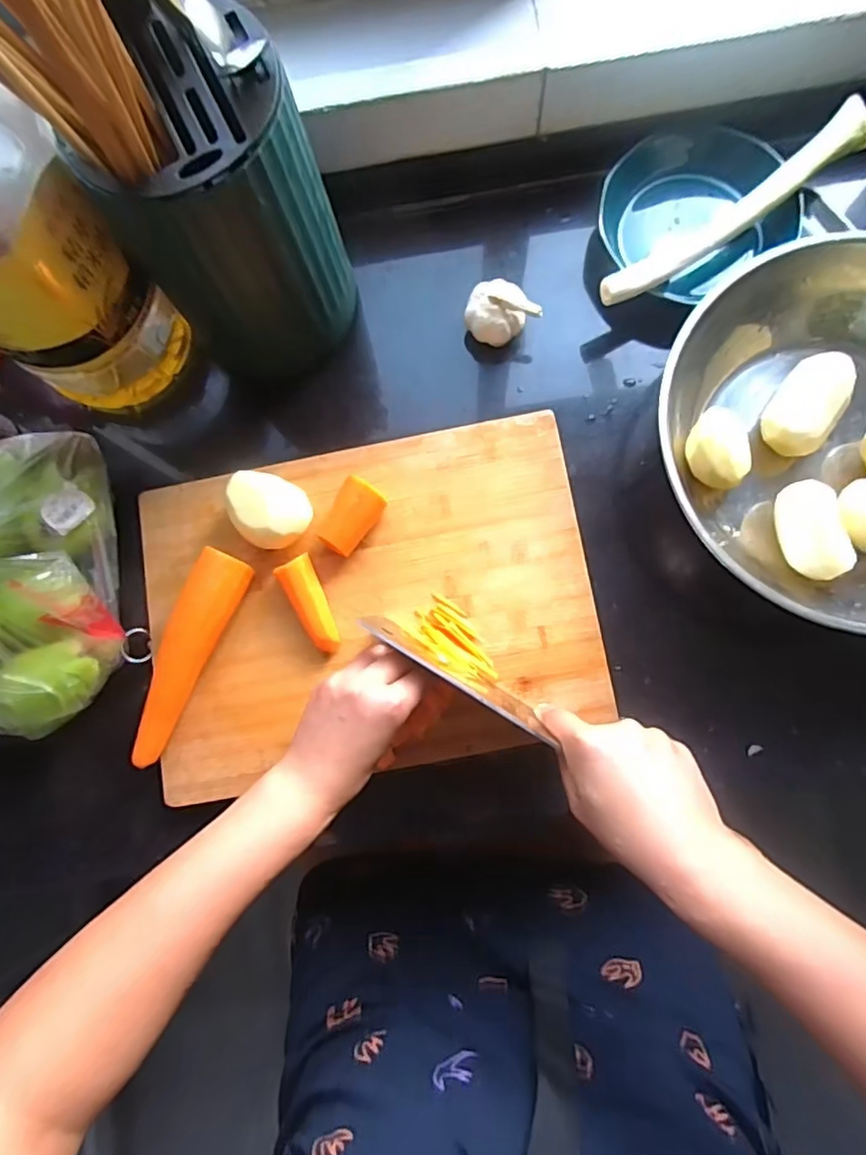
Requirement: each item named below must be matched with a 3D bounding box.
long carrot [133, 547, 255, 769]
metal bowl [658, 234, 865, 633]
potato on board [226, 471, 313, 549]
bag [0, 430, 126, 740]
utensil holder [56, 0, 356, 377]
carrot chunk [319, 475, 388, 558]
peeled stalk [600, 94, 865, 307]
[{"bbox_3d":[-0.200,0.063,0.465,0.043,0.043,0.175,27,84,7],"label":"long carrot"},{"bbox_3d":[0.332,-0.108,0.468,0.295,0.080,0.297,-1,81,3],"label":"metal bowl"},{"bbox_3d":[-0.137,-0.055,0.482,0.072,0.041,0.058,25,84,7],"label":"potato on board"},{"bbox_3d":[-0.339,-0.005,0.427,0.144,0.139,0.242,-12,81,2],"label":"bag"},{"bbox_3d":[-0.152,-0.266,0.445,0.147,0.196,0.139,-27,81,-1],"label":"utensil holder"},{"bbox_3d":[-0.066,-0.048,0.477,0.034,0.040,0.060,29,84,7],"label":"carrot chunk"},{"bbox_3d":[0.255,-0.308,0.491,0.262,0.025,0.033,-36,81,-2],"label":"peeled stalk"}]

